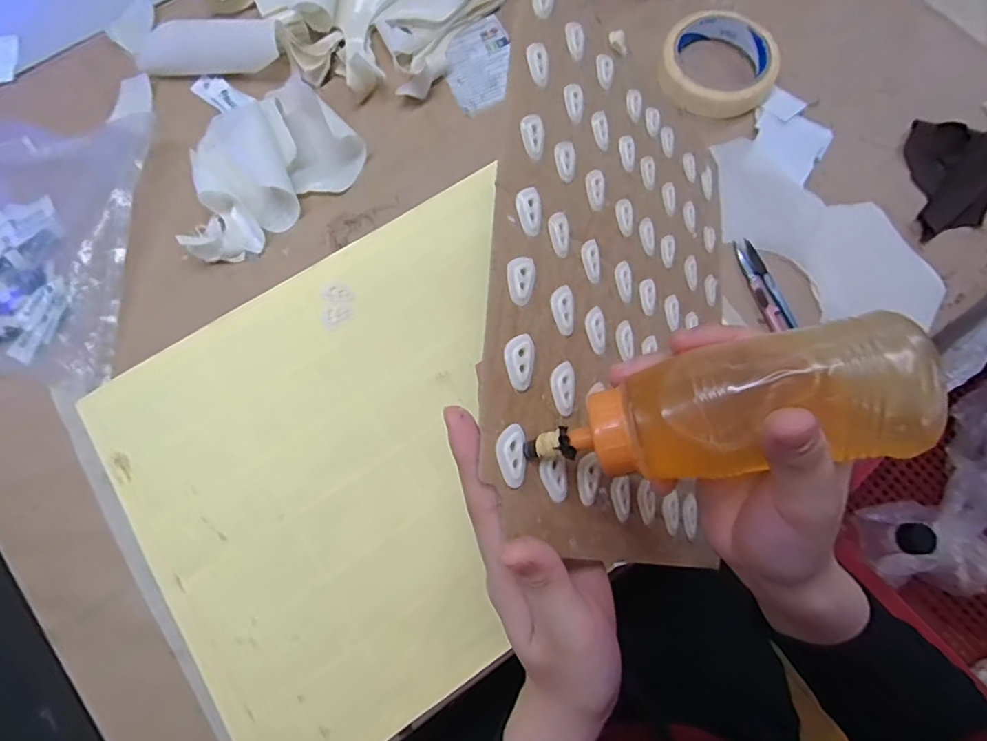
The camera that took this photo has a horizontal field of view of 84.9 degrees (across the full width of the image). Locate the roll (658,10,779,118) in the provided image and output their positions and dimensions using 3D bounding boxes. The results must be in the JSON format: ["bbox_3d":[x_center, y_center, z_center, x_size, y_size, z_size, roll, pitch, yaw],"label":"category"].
[{"bbox_3d":[0.203,-0.275,0.479,0.100,0.026,0.096,0,76,-1],"label":"roll"}]

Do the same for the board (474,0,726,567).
[{"bbox_3d":[0.086,-0.054,0.325,0.228,0.007,0.315,21,67,-40],"label":"board"}]

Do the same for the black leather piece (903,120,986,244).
[{"bbox_3d":[0.407,-0.167,0.461,0.094,0.024,0.109,-2,76,-2],"label":"black leather piece"}]

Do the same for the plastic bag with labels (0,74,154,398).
[{"bbox_3d":[-0.421,-0.128,0.423,0.282,0.031,0.252,6,76,0],"label":"plastic bag with labels"}]

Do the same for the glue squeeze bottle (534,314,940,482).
[{"bbox_3d":[0.078,0.016,0.193,0.137,0.038,0.046,-14,75,21],"label":"glue squeeze bottle"}]

